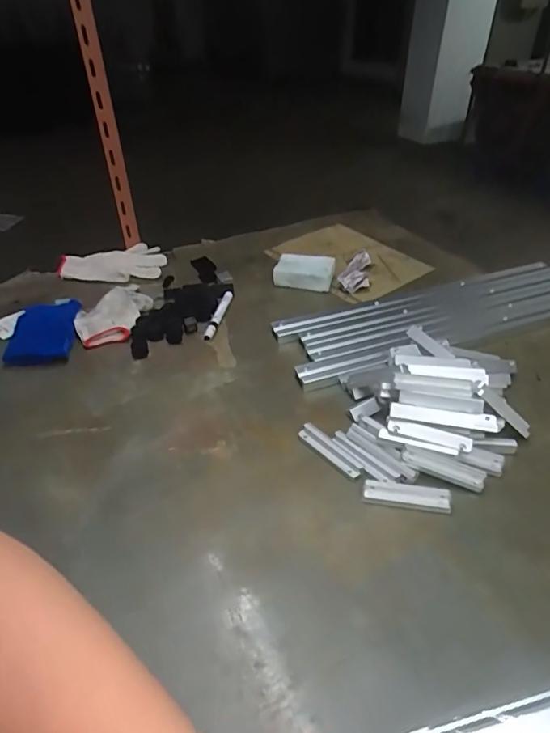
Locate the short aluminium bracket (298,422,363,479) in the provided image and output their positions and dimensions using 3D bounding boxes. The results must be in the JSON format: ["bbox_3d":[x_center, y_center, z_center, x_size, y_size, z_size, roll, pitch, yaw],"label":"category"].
[{"bbox_3d":[0.072,0.108,0.632,0.022,0.013,0.097,-29,46,-29],"label":"short aluminium bracket"}]

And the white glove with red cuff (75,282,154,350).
[{"bbox_3d":[-0.294,-0.103,0.896,0.106,0.037,0.191,8,40,12],"label":"white glove with red cuff"}]

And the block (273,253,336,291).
[{"bbox_3d":[0.059,-0.188,0.984,0.114,0.052,0.063,7,40,11],"label":"block"}]

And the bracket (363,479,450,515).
[{"bbox_3d":[0.157,0.153,0.581,0.101,0.010,0.031,6,40,10],"label":"bracket"}]

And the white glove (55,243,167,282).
[{"bbox_3d":[-0.343,-0.217,1.033,0.210,0.026,0.109,-9,59,-13],"label":"white glove"}]

